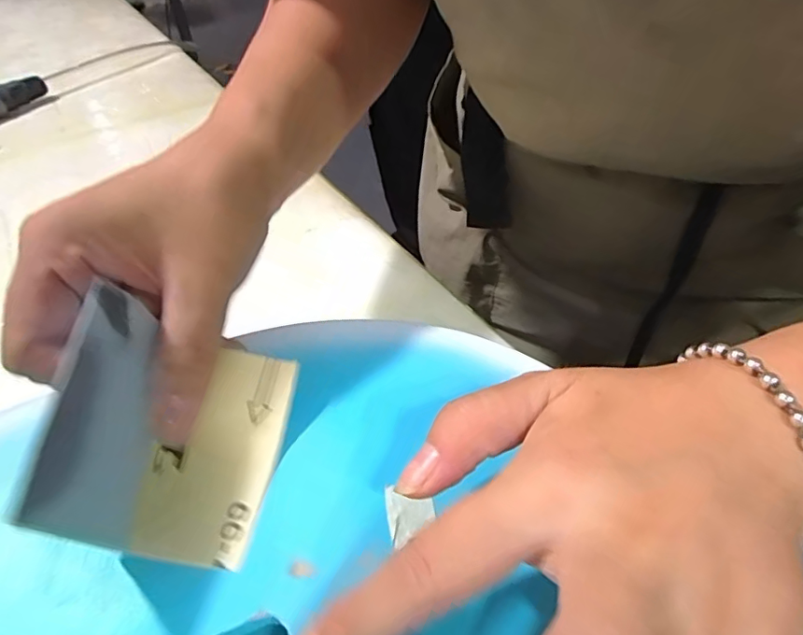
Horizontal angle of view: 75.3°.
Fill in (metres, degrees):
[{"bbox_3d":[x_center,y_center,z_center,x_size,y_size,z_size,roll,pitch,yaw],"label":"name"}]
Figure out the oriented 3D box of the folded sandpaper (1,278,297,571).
[{"bbox_3d":[-0.066,0.033,0.158,0.049,0.056,0.068,-2,46,2],"label":"folded sandpaper"}]

